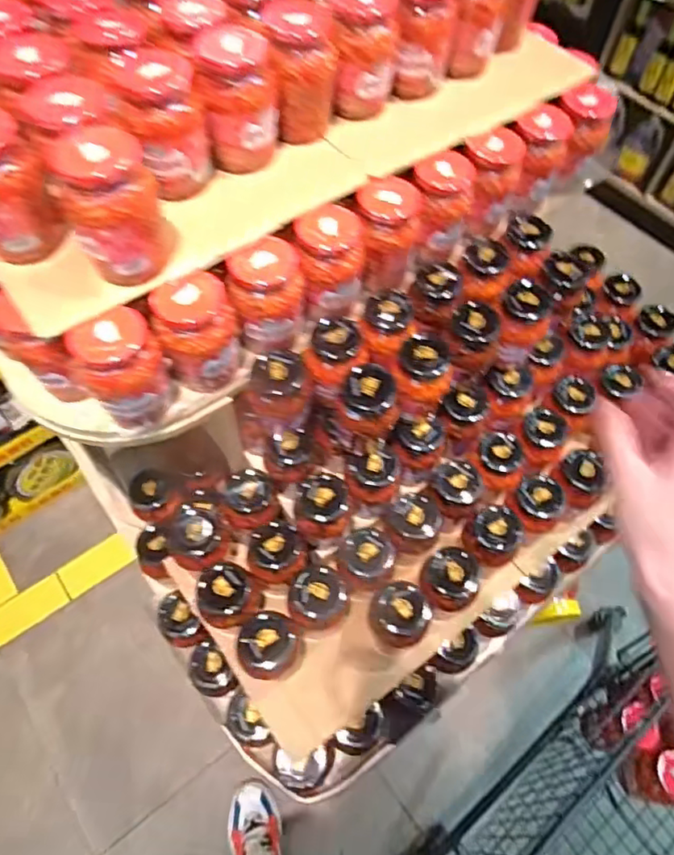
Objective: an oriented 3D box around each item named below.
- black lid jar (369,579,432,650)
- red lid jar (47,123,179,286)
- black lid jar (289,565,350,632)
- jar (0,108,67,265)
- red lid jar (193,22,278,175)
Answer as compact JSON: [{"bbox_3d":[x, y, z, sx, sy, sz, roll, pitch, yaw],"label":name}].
[{"bbox_3d":[0.072,0.210,0.652,0.067,0.087,0.066,0,61,0],"label":"black lid jar"},{"bbox_3d":[-0.194,-0.192,0.513,0.076,0.117,0.068,-13,61,-7],"label":"red lid jar"},{"bbox_3d":[-0.018,0.200,0.668,0.067,0.091,0.072,30,65,16],"label":"black lid jar"},{"bbox_3d":[-0.311,-0.222,0.526,0.080,0.118,0.082,-33,66,-17],"label":"jar"},{"bbox_3d":[-0.100,-0.335,0.599,0.071,0.120,0.060,-7,61,-4],"label":"red lid jar"}]

